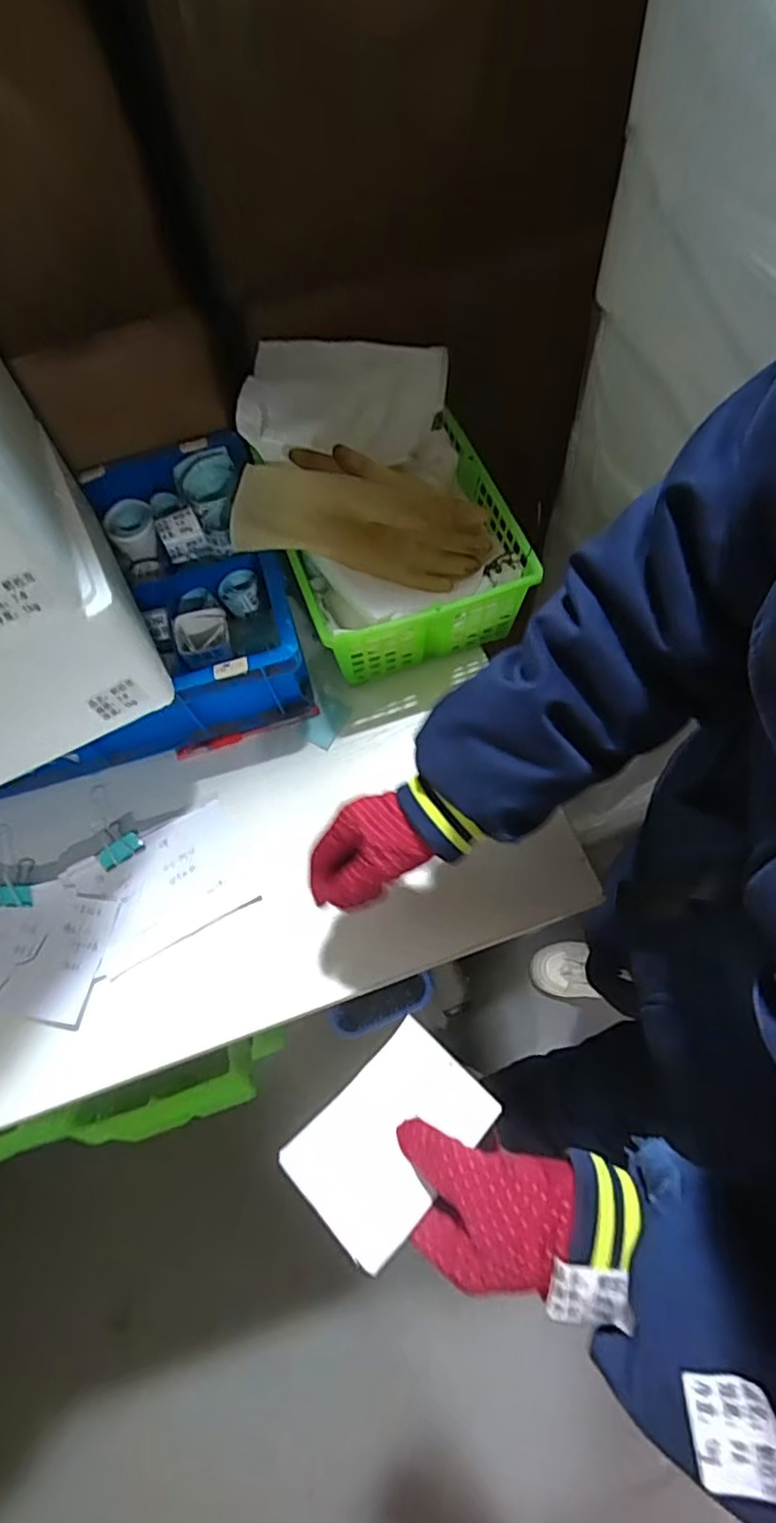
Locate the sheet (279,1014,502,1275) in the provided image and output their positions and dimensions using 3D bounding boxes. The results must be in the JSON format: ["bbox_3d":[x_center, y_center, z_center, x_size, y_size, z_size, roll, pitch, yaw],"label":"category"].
[{"bbox_3d":[0.002,0.208,0.350,0.073,0.009,0.105,36,63,29],"label":"sheet"}]

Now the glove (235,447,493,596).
[{"bbox_3d":[-0.022,-0.253,0.629,0.247,0.063,0.126,10,65,-7],"label":"glove"}]

